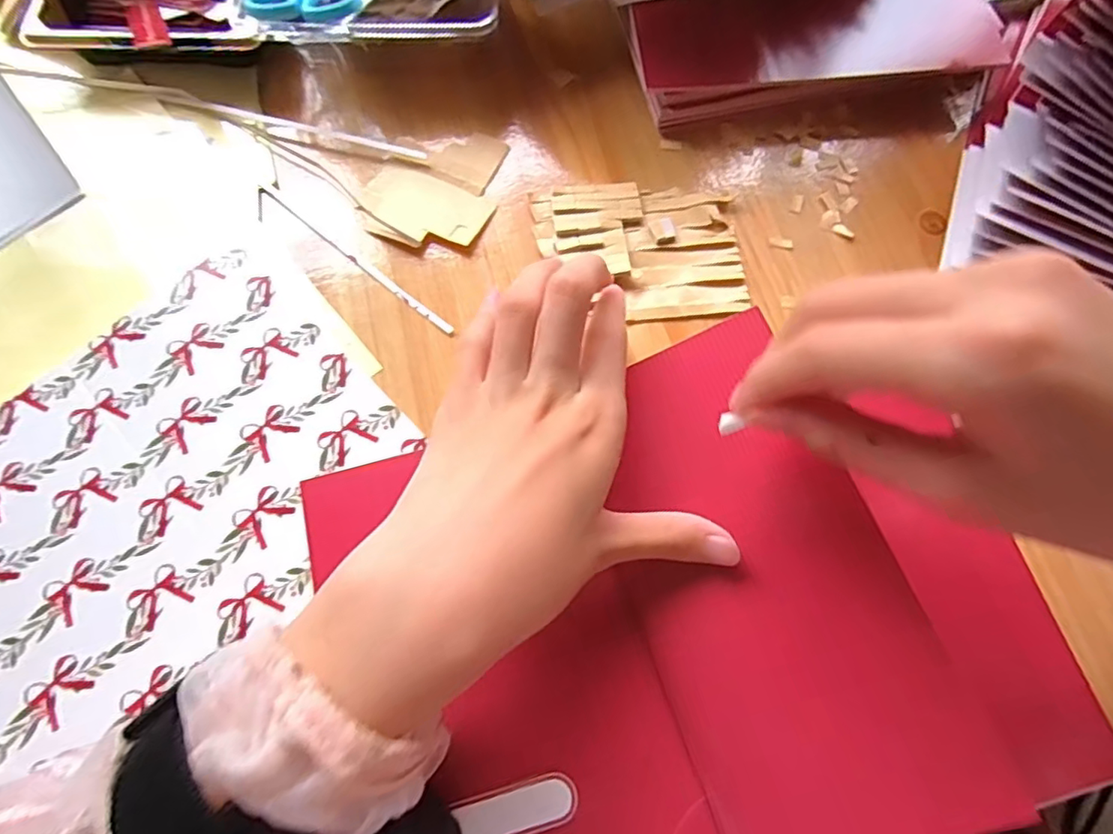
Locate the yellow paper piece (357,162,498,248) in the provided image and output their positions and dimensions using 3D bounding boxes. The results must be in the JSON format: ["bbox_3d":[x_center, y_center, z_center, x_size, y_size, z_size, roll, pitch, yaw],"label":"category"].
[{"bbox_3d":[-0.062,-0.097,0.272,0.058,0.004,0.043,27,67,8],"label":"yellow paper piece"}]

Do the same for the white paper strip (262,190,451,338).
[{"bbox_3d":[-0.094,-0.069,0.262,0.119,0.004,0.013,37,77,11],"label":"white paper strip"}]

